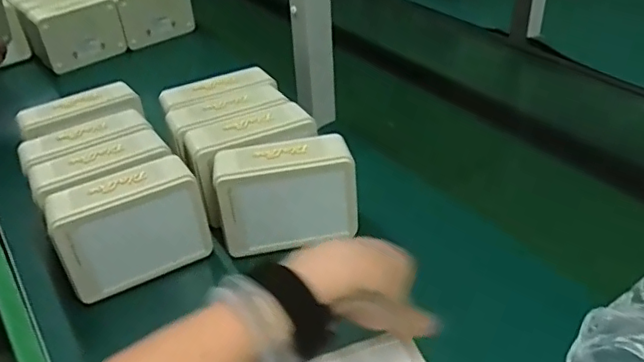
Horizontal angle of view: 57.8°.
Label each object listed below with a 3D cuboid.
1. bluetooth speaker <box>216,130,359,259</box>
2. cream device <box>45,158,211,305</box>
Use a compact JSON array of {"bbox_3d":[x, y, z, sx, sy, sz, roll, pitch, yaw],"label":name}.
[{"bbox_3d":[-0.036,0.016,0.598,0.139,0.098,0.062,-9,35,-8],"label":"bluetooth speaker"},{"bbox_3d":[-0.188,0.045,0.580,0.137,0.099,0.058,-19,38,-22],"label":"cream device"}]

